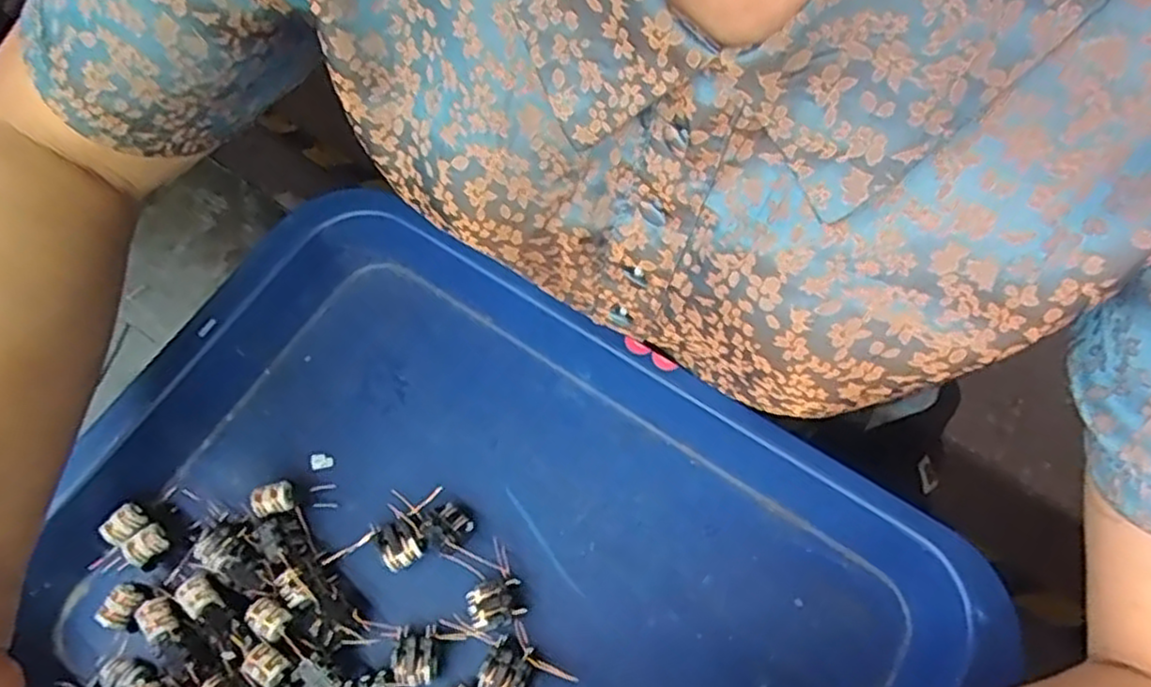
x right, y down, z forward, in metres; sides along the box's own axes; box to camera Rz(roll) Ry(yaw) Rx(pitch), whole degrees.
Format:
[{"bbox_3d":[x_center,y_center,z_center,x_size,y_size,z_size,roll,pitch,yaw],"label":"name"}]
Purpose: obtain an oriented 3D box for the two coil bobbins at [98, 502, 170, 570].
[{"bbox_3d":[-0.207,0.092,0.346,0.032,0.015,0.019,33,75,15],"label":"two coil bobbins"}]

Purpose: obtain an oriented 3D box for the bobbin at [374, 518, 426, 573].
[{"bbox_3d":[-0.082,0.092,0.340,0.020,0.013,0.022,-30,70,-8],"label":"bobbin"}]

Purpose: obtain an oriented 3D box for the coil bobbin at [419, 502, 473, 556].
[{"bbox_3d":[-0.060,0.085,0.337,0.020,0.015,0.021,33,75,15],"label":"coil bobbin"}]

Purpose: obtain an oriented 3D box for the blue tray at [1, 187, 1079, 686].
[{"bbox_3d":[-0.053,0.123,0.314,0.374,0.061,0.292,33,75,15],"label":"blue tray"}]

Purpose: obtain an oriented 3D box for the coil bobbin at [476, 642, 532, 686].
[{"bbox_3d":[-0.030,0.142,0.315,0.019,0.012,0.022,20,72,11],"label":"coil bobbin"}]

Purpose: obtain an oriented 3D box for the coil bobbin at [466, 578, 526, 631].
[{"bbox_3d":[-0.036,0.117,0.326,0.024,0.011,0.019,-17,69,-3],"label":"coil bobbin"}]

